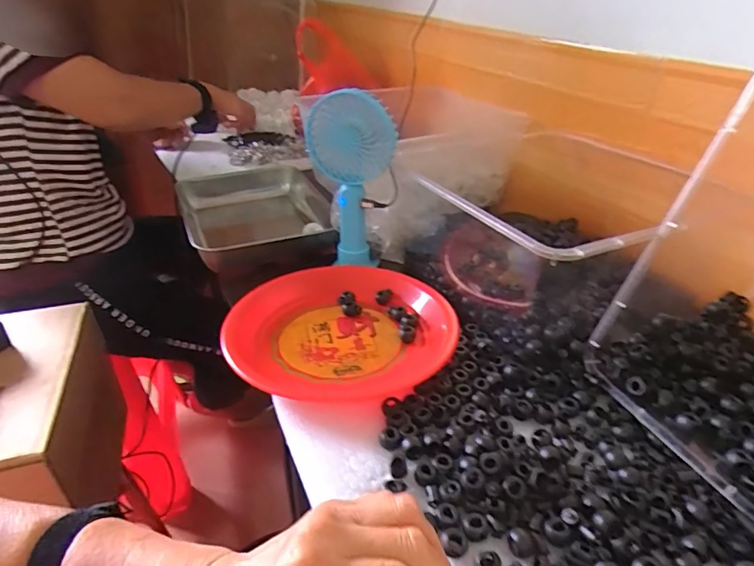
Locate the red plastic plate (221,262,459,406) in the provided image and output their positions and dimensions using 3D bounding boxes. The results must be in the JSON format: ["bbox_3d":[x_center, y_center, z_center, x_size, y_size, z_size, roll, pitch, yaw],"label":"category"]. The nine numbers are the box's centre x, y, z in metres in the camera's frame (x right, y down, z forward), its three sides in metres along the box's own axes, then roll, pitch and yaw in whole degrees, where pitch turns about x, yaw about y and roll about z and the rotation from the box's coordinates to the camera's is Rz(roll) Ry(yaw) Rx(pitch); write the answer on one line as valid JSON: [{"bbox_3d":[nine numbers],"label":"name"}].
[{"bbox_3d":[-0.038,0.046,0.499,0.224,0.030,0.229,1,34,-1],"label":"red plastic plate"}]

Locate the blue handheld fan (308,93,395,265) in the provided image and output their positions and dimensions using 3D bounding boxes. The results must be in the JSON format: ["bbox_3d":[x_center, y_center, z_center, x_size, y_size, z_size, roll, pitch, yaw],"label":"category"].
[{"bbox_3d":[-0.032,-0.120,0.572,0.098,0.206,0.038,8,34,10],"label":"blue handheld fan"}]

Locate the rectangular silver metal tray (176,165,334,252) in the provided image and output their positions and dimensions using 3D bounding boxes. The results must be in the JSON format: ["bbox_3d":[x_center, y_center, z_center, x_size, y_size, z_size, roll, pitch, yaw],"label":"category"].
[{"bbox_3d":[-0.205,-0.118,0.812,0.229,0.132,0.057,-10,35,-17],"label":"rectangular silver metal tray"}]

